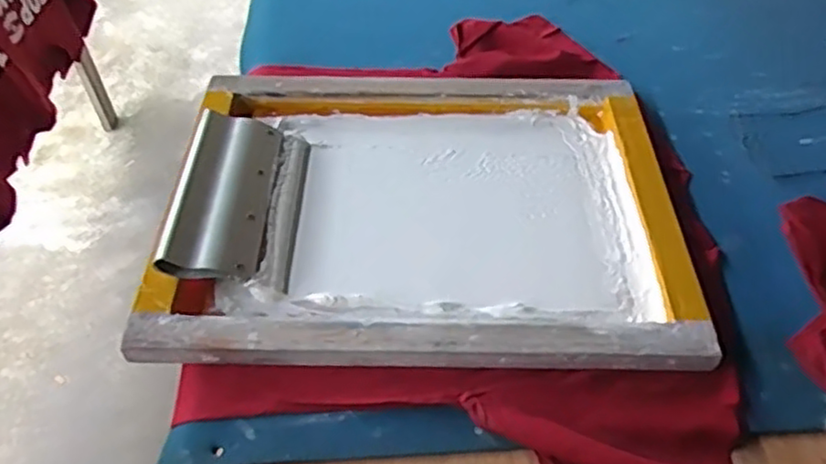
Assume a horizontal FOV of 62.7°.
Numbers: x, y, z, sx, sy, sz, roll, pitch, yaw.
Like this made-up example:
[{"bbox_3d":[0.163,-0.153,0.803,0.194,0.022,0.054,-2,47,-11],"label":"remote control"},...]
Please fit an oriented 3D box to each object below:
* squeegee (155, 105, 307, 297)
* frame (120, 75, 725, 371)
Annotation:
[{"bbox_3d":[-0.208,-0.043,0.826,0.145,0.032,0.263,14,47,-15],"label":"squeegee"},{"bbox_3d":[0.020,-0.044,0.841,0.618,0.040,0.480,2,49,0],"label":"frame"}]

